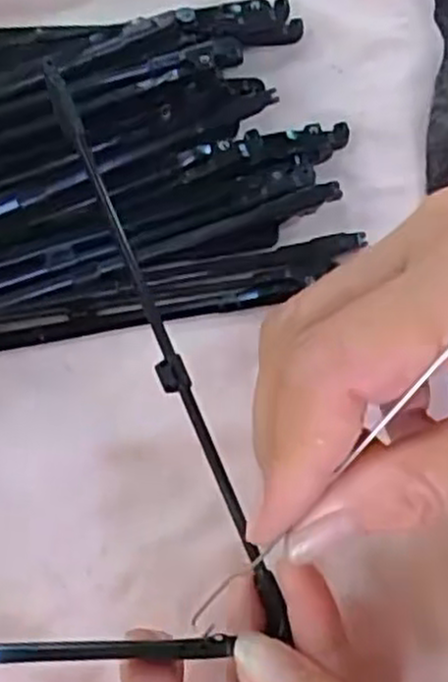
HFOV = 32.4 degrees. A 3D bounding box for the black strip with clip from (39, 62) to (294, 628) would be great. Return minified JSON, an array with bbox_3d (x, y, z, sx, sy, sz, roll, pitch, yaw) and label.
[{"bbox_3d":[-0.016,0.000,0.203,0.006,0.004,0.160,-22,88,-7],"label":"black strip with clip"}]

